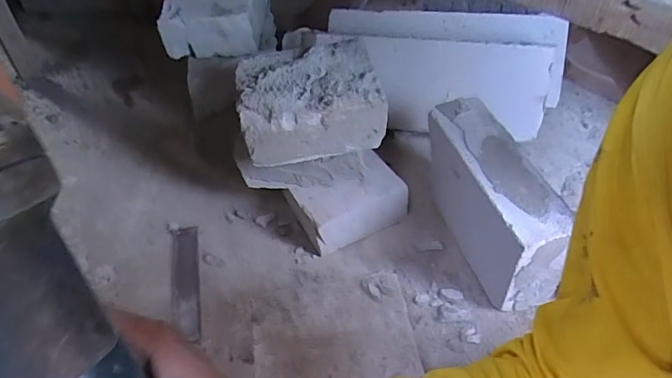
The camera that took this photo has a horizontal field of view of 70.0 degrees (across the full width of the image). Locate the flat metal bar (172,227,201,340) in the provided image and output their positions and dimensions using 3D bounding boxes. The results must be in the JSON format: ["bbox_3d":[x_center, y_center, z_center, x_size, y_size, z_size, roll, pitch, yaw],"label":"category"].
[{"bbox_3d":[-0.292,0.175,0.932,0.054,0.013,0.256,-12,46,-6],"label":"flat metal bar"}]

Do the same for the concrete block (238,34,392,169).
[{"bbox_3d":[-0.048,-0.162,0.872,0.241,0.114,0.195,-10,46,-3],"label":"concrete block"}]

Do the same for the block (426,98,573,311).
[{"bbox_3d":[0.275,0.028,0.877,0.121,0.213,0.338,-17,47,-11],"label":"block"}]

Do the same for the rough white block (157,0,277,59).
[{"bbox_3d":[-0.274,-0.445,1.183,0.224,0.144,0.291,1,46,7],"label":"rough white block"}]

